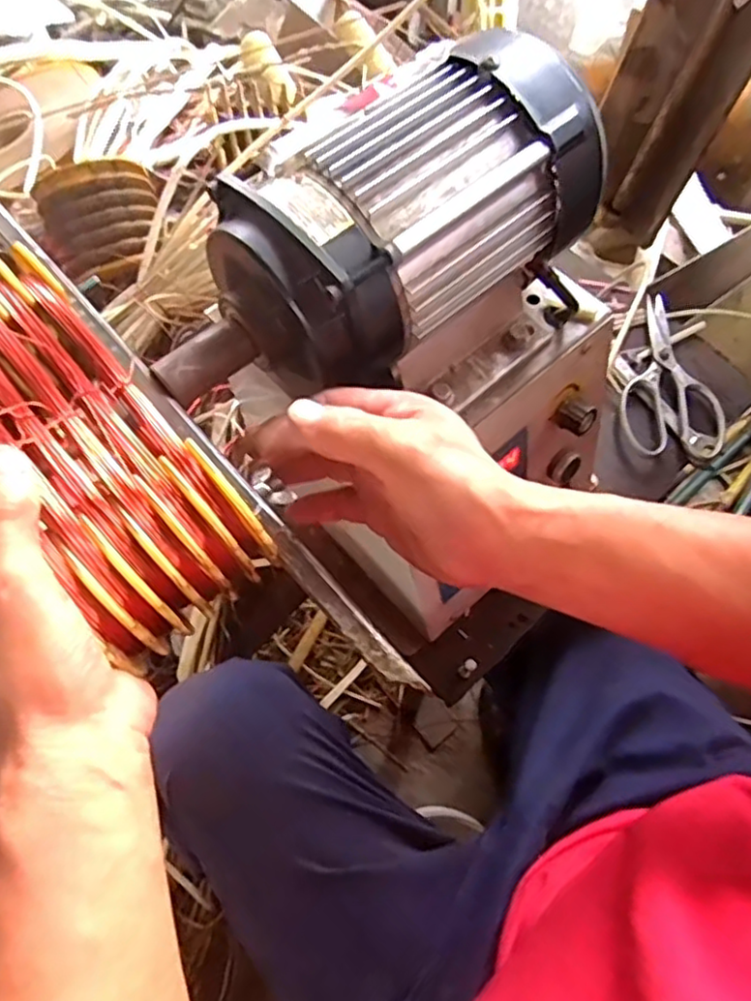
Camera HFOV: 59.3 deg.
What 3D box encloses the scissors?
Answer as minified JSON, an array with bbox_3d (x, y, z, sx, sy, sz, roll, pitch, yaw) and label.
[{"bbox_3d":[0.293,-0.135,0.687,0.100,0.013,0.200,-7,65,-1],"label":"scissors"}]

